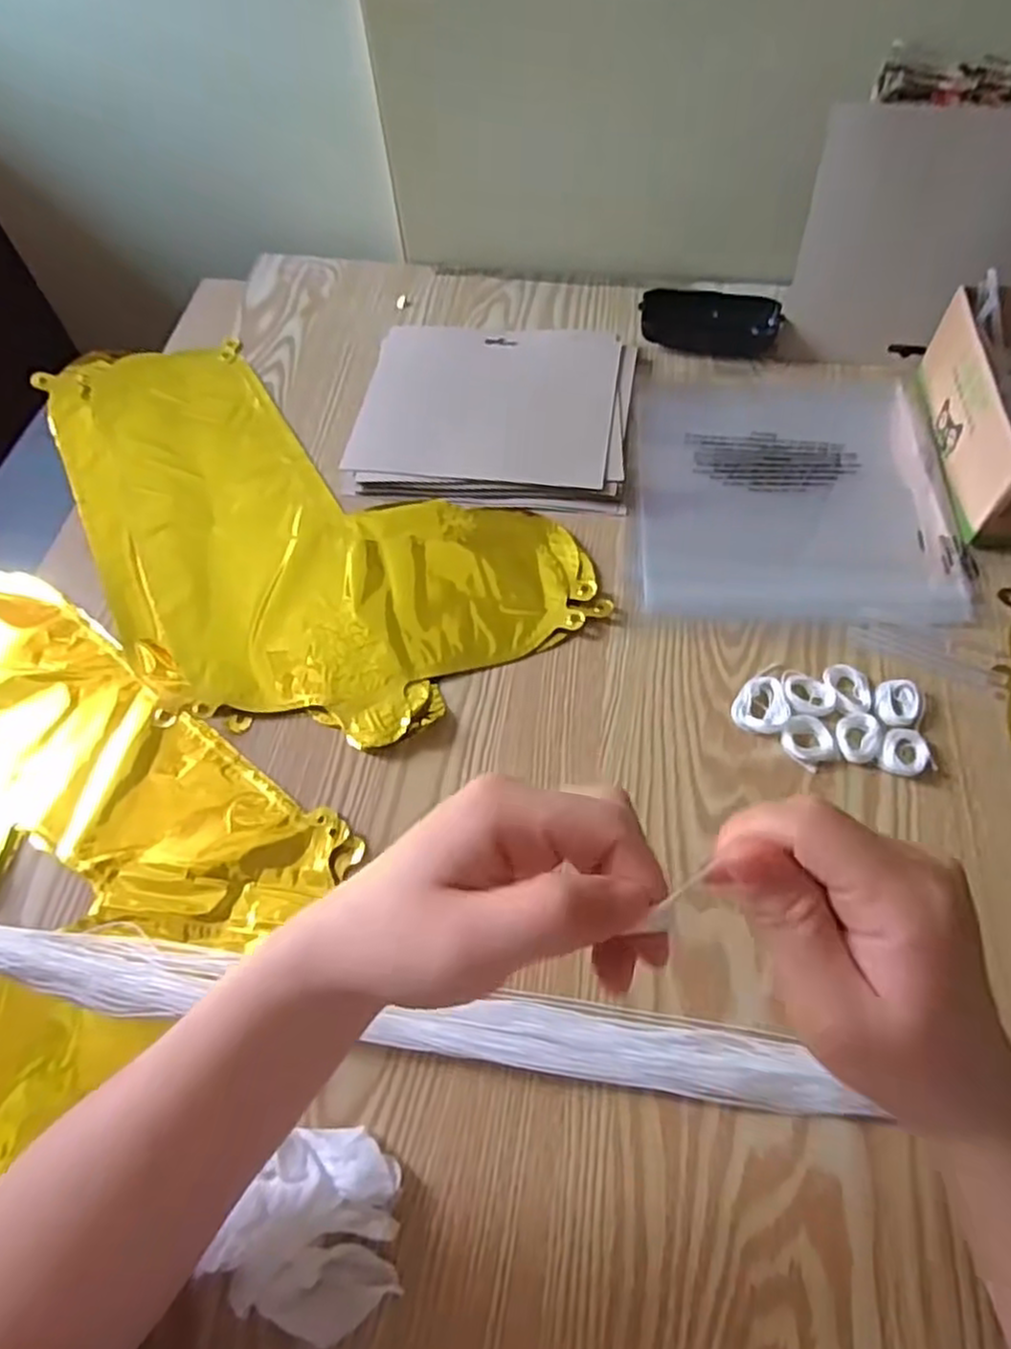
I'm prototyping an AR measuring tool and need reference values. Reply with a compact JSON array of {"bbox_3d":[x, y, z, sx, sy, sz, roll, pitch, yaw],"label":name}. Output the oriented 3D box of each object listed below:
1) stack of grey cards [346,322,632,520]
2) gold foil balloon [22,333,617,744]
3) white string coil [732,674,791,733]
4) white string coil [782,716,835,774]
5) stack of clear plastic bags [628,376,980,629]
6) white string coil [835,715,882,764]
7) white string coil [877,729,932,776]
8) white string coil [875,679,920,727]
[{"bbox_3d":[-0.008,-0.202,0.563,0.201,0.014,0.173,5,60,7],"label":"stack of grey cards"},{"bbox_3d":[-0.171,-0.103,0.514,0.433,0.019,0.230,33,67,21],"label":"gold foil balloon"},{"bbox_3d":[0.150,0.018,0.429,0.030,0.007,0.036,31,66,20],"label":"white string coil"},{"bbox_3d":[0.171,0.037,0.414,0.026,0.006,0.029,-39,64,-18],"label":"white string coil"},{"bbox_3d":[0.202,-0.135,0.525,0.211,0.014,0.236,2,60,6],"label":"stack of clear plastic bags"},{"bbox_3d":[0.198,0.035,0.413,0.023,0.004,0.030,6,60,8],"label":"white string coil"},{"bbox_3d":[0.221,0.043,0.408,0.024,0.006,0.029,23,64,17],"label":"white string coil"},{"bbox_3d":[0.226,0.017,0.424,0.024,0.006,0.031,14,61,12],"label":"white string coil"}]

